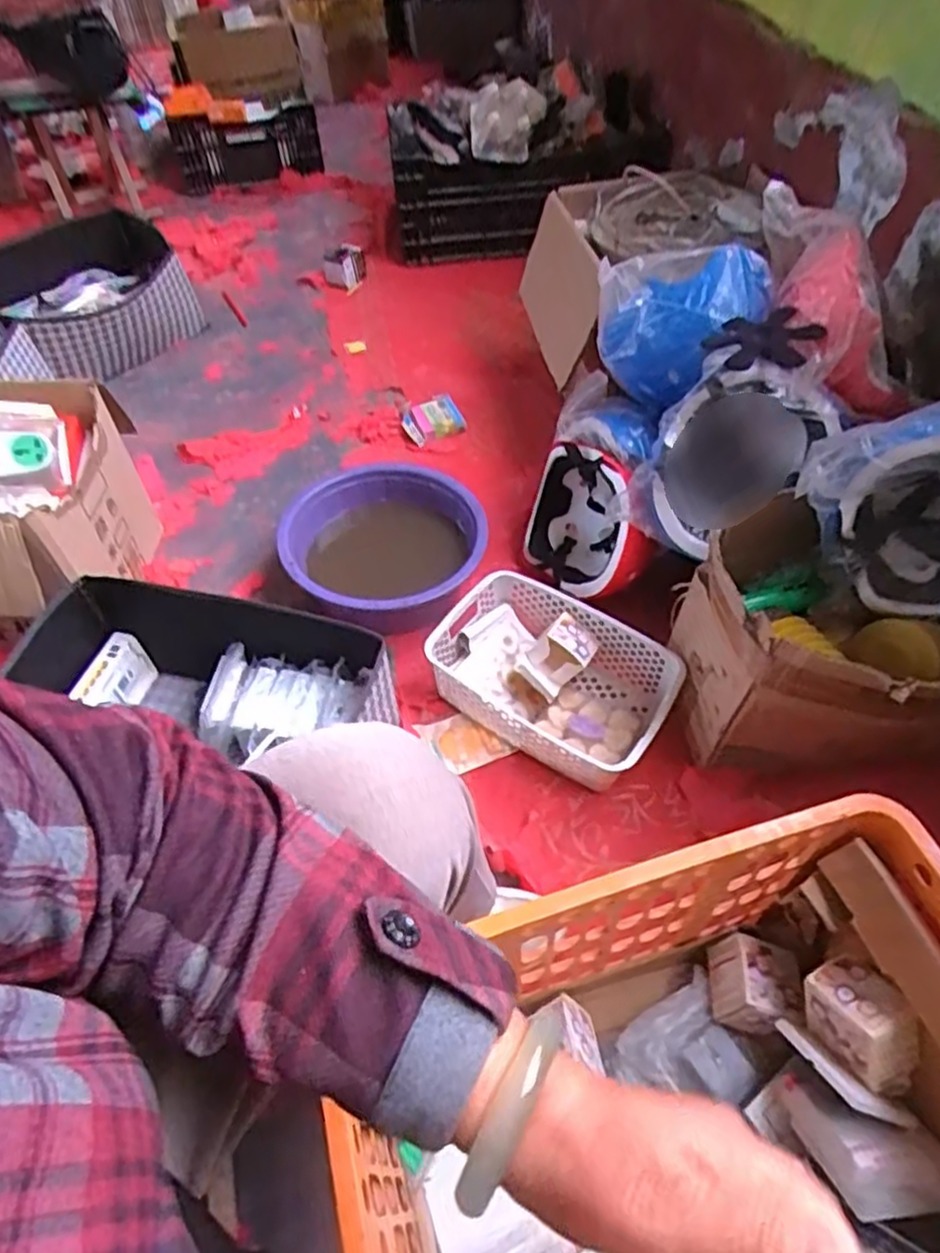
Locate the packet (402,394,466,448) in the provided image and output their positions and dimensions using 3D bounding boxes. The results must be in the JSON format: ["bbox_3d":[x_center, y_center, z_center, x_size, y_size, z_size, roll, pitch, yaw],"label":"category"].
[{"bbox_3d":[-0.067,-0.383,1.353,0.112,0.026,0.090,-18,53,-12],"label":"packet"}]

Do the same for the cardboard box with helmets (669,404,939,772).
[{"bbox_3d":[0.433,-0.025,0.766,0.347,0.374,0.262,-10,52,-6],"label":"cardboard box with helmets"}]

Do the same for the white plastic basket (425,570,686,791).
[{"bbox_3d":[0.107,0.067,0.934,0.298,0.094,0.199,29,58,23],"label":"white plastic basket"}]

